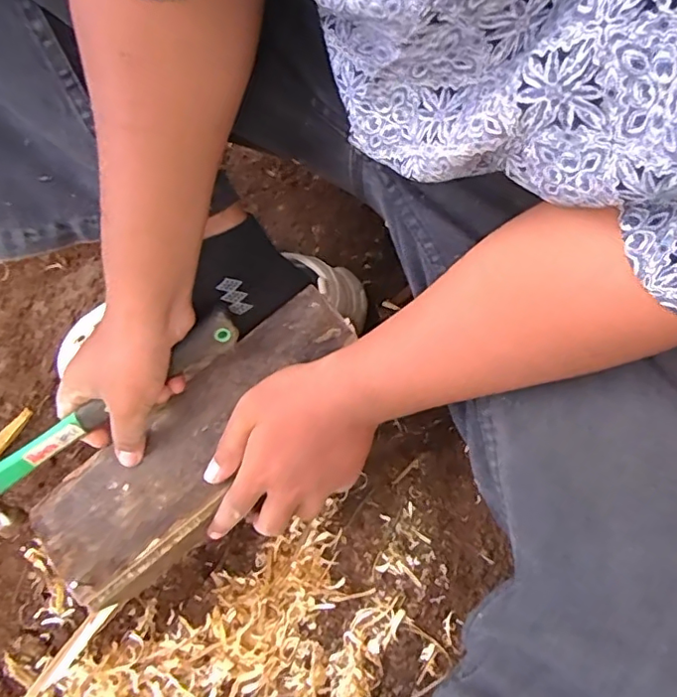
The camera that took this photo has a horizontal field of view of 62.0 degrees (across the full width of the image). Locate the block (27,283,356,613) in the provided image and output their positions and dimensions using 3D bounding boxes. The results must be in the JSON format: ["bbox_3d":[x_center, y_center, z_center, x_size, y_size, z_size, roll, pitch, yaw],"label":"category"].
[{"bbox_3d":[-0.114,0.066,0.443,0.102,0.018,0.287,40,86,17],"label":"block"}]

